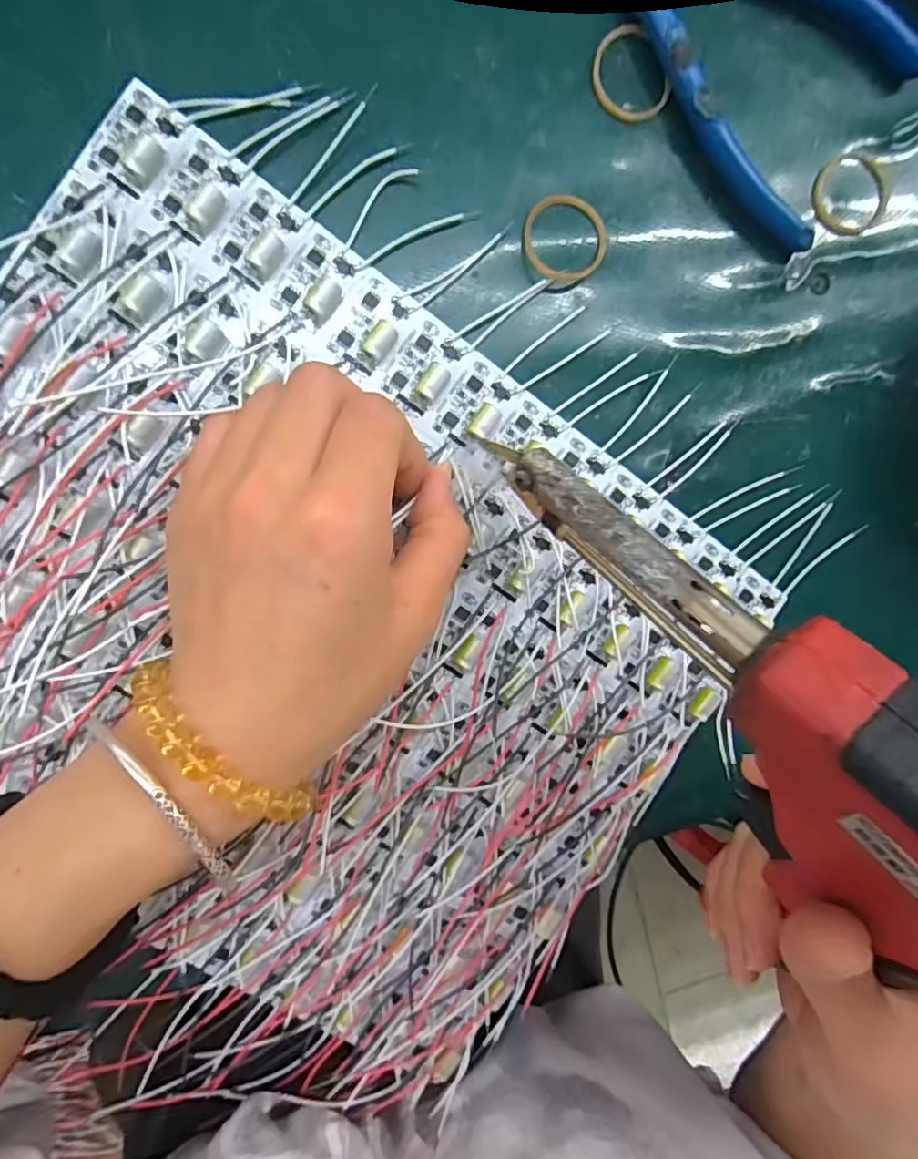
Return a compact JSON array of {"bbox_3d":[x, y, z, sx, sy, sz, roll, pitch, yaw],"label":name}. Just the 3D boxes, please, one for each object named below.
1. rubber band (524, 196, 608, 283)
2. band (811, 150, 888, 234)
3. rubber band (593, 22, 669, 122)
[{"bbox_3d":[0.039,-0.122,0.206,0.031,0.004,0.029,-7,97,-7],"label":"rubber band"},{"bbox_3d":[0.152,-0.148,0.224,0.030,0.004,0.029,-1,96,-7],"label":"band"},{"bbox_3d":[0.060,-0.178,0.205,0.026,0.004,0.030,-36,99,-2],"label":"rubber band"}]

